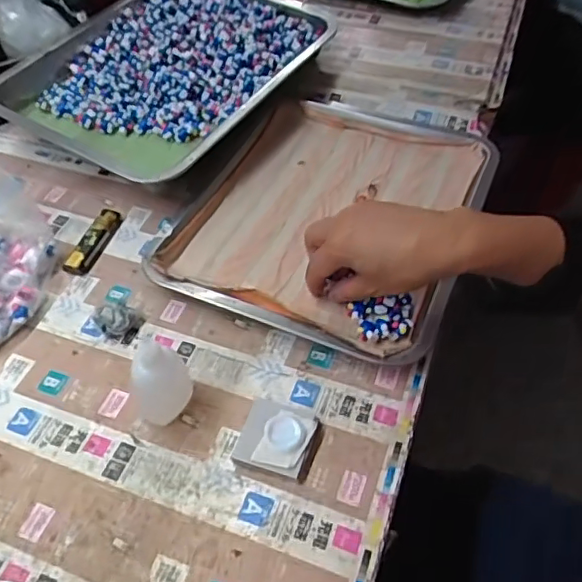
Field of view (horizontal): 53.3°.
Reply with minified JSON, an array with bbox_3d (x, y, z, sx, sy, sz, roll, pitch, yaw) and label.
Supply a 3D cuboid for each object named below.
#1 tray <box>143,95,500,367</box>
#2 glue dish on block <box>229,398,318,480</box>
[{"bbox_3d":[0.046,-0.081,0.571,0.269,0.030,0.317,19,53,16],"label":"tray"},{"bbox_3d":[-0.009,0.104,0.415,0.052,0.012,0.050,15,52,13],"label":"glue dish on block"}]

